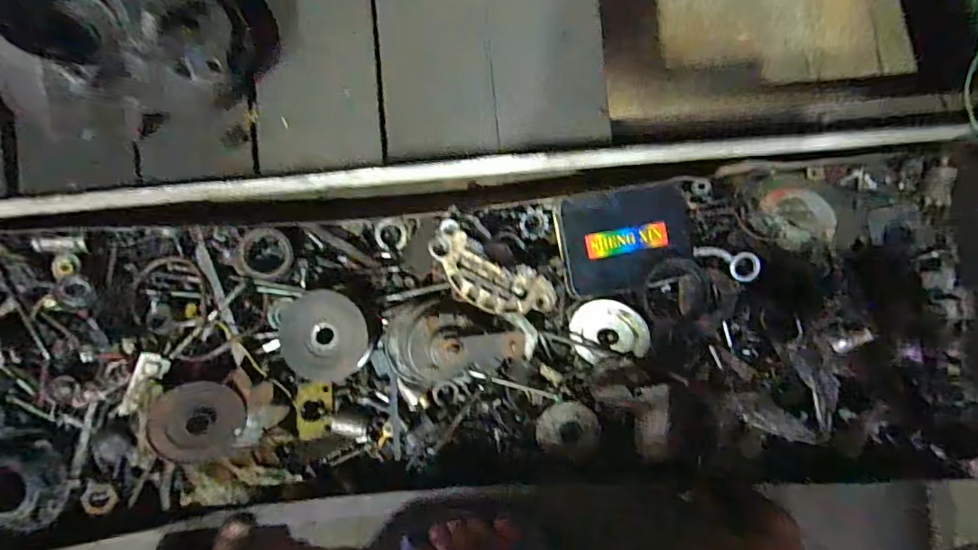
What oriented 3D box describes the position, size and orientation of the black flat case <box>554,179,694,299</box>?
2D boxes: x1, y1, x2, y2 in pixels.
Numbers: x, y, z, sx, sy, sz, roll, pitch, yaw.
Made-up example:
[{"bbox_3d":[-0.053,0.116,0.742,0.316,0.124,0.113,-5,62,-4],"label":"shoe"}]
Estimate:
[{"bbox_3d":[0.129,-0.033,0.475,0.128,0.030,0.092,-10,87,-4],"label":"black flat case"}]

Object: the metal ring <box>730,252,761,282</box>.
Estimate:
[{"bbox_3d":[0.246,-0.008,0.482,0.028,0.006,0.028,0,88,-1],"label":"metal ring"}]

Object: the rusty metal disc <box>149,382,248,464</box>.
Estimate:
[{"bbox_3d":[-0.255,0.129,0.443,0.072,0.006,0.070,10,94,-31],"label":"rusty metal disc"}]

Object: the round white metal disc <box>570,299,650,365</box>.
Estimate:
[{"bbox_3d":[0.111,0.052,0.474,0.067,0.013,0.067,9,109,25],"label":"round white metal disc"}]

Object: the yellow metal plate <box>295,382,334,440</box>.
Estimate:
[{"bbox_3d":[-0.165,0.129,0.478,0.032,0.004,0.053,3,90,-26],"label":"yellow metal plate"}]

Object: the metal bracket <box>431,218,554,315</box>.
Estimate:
[{"bbox_3d":[0.002,0.004,0.423,0.115,0.015,0.050,30,85,-14],"label":"metal bracket"}]

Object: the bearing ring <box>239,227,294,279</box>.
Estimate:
[{"bbox_3d":[-0.206,-0.019,0.470,0.050,0.020,0.047,0,88,-1],"label":"bearing ring"}]

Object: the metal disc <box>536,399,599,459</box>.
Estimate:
[{"bbox_3d":[0.076,0.151,0.490,0.057,0.013,0.056,0,88,-1],"label":"metal disc"}]

